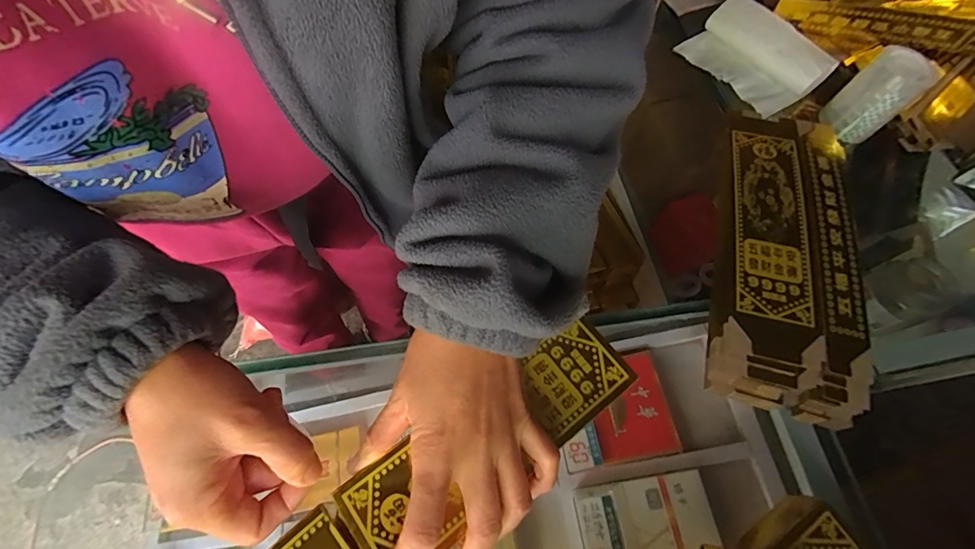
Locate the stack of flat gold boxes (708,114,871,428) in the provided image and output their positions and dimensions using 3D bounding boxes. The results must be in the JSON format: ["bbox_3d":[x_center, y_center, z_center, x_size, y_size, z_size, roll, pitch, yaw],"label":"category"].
[{"bbox_3d":[0.237,-0.021,0.349,0.100,0.035,0.261,13,66,3],"label":"stack of flat gold boxes"}]

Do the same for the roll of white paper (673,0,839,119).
[{"bbox_3d":[0.273,-0.226,0.451,0.086,0.046,0.125,-31,71,-15],"label":"roll of white paper"}]

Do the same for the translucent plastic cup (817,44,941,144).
[{"bbox_3d":[0.362,-0.168,0.406,0.051,0.070,0.051,40,70,14],"label":"translucent plastic cup"}]

